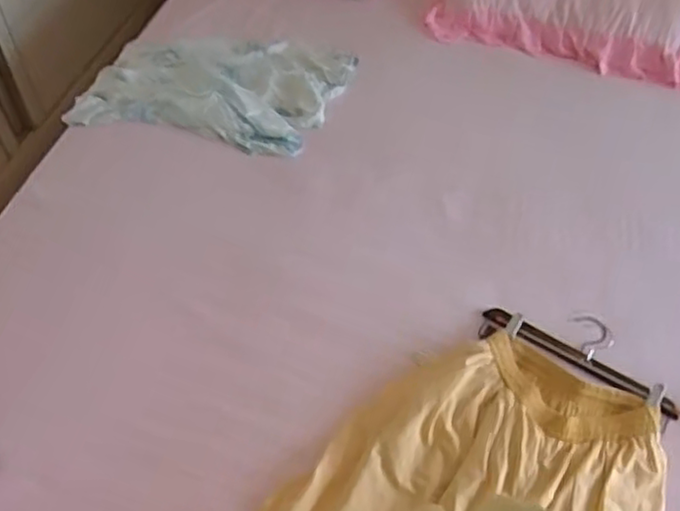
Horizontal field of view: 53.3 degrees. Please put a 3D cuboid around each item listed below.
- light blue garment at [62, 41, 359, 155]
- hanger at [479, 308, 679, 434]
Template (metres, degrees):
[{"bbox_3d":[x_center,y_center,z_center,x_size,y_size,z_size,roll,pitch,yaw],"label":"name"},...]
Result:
[{"bbox_3d":[-0.265,-0.357,1.429,0.548,0.054,0.338,10,52,6],"label":"light blue garment"},{"bbox_3d":[0.377,0.138,1.042,0.304,0.033,0.126,27,56,19],"label":"hanger"}]

